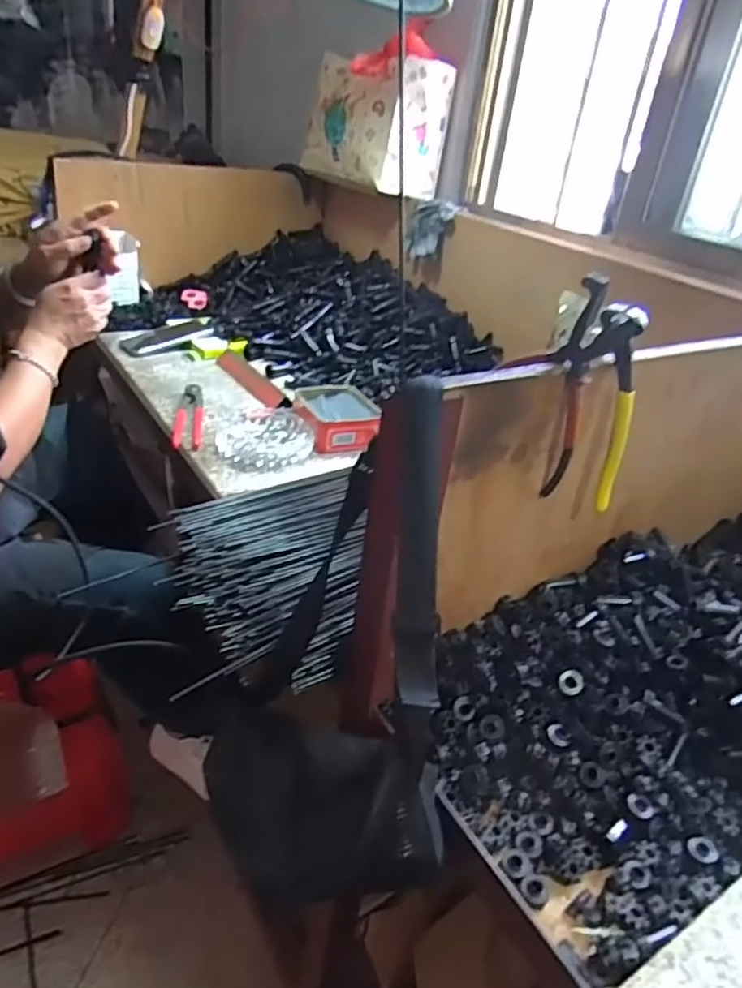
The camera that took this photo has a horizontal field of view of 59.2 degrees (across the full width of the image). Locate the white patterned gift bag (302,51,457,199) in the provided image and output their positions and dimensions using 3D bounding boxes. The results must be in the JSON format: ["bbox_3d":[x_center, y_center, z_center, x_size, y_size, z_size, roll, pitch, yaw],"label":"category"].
[{"bbox_3d":[0.005,-0.780,1.378,0.182,0.219,0.321,-11,35,-28],"label":"white patterned gift bag"}]

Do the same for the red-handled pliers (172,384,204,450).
[{"bbox_3d":[-0.267,-0.115,0.960,0.038,0.020,0.203,0,31,-13],"label":"red-handled pliers"}]

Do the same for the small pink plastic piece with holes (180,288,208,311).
[{"bbox_3d":[-0.396,-0.437,1.462,0.057,0.006,0.085,-10,54,-11],"label":"small pink plastic piece with holes"}]

